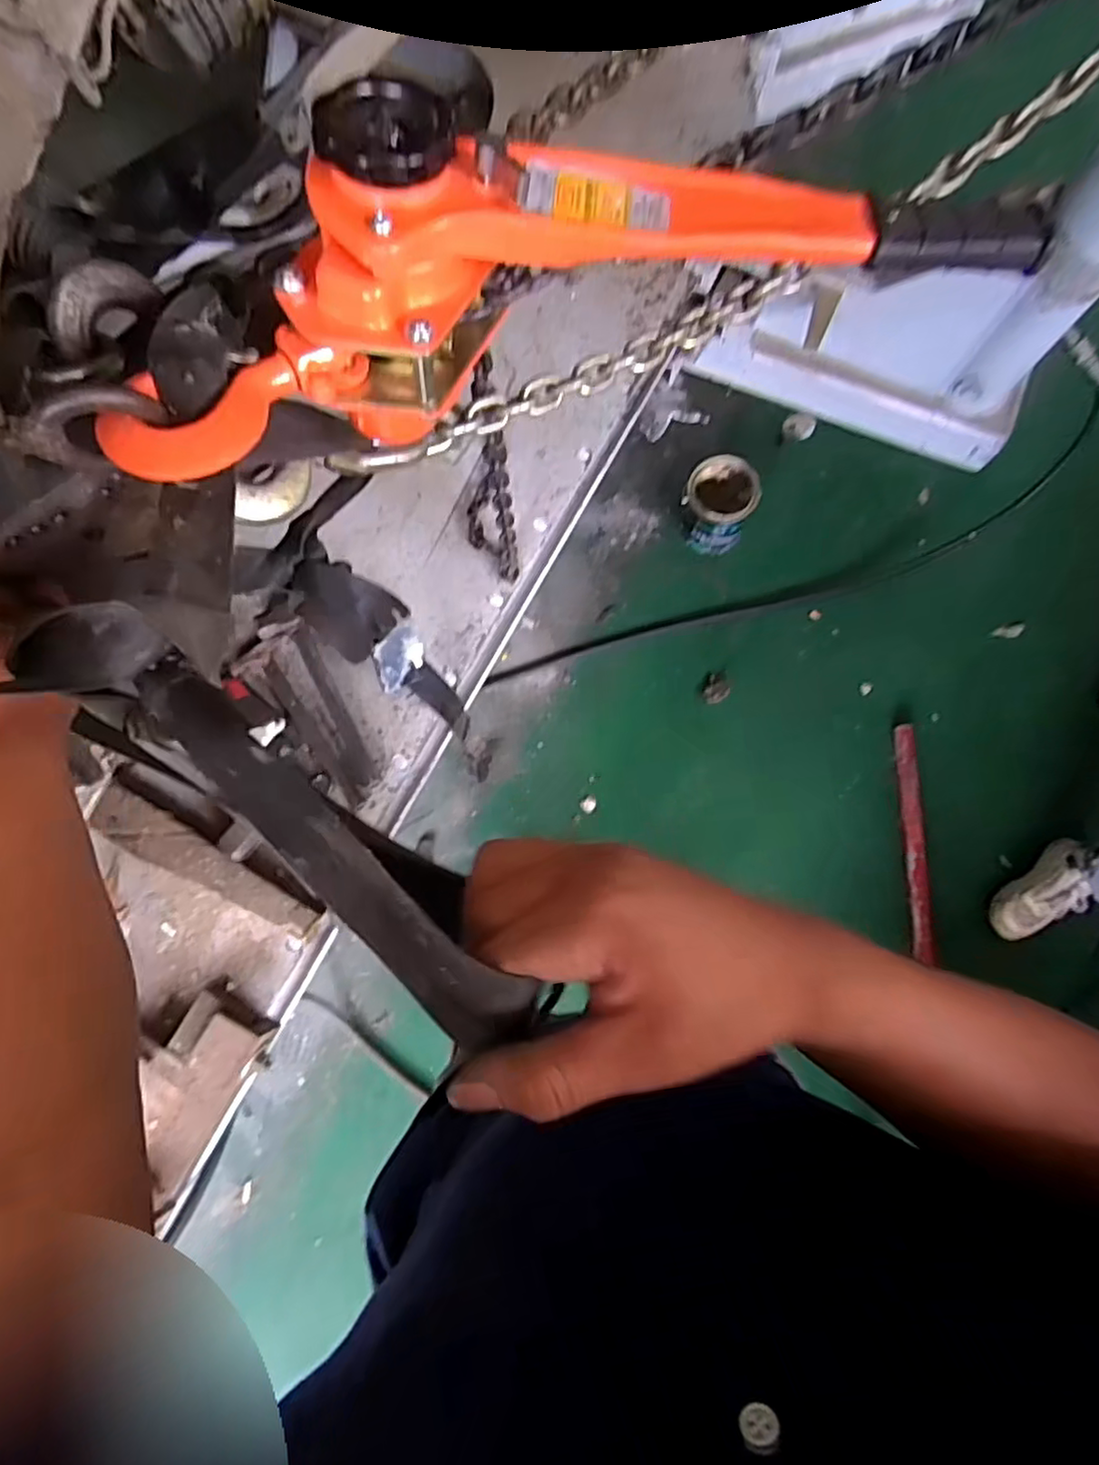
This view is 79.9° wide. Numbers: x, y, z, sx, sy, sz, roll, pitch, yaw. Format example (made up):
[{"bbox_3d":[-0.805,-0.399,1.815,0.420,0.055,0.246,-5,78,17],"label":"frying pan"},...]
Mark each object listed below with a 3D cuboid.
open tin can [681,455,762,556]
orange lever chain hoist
[{"bbox_3d":[0.400,-0.540,1.572,0.163,0.159,0.177,0,78,1],"label":"open tin can"},{"bbox_3d":[-0.004,-0.283,0.428,0.579,0.153,0.155,-16,78,-2],"label":"orange lever chain hoist"}]

